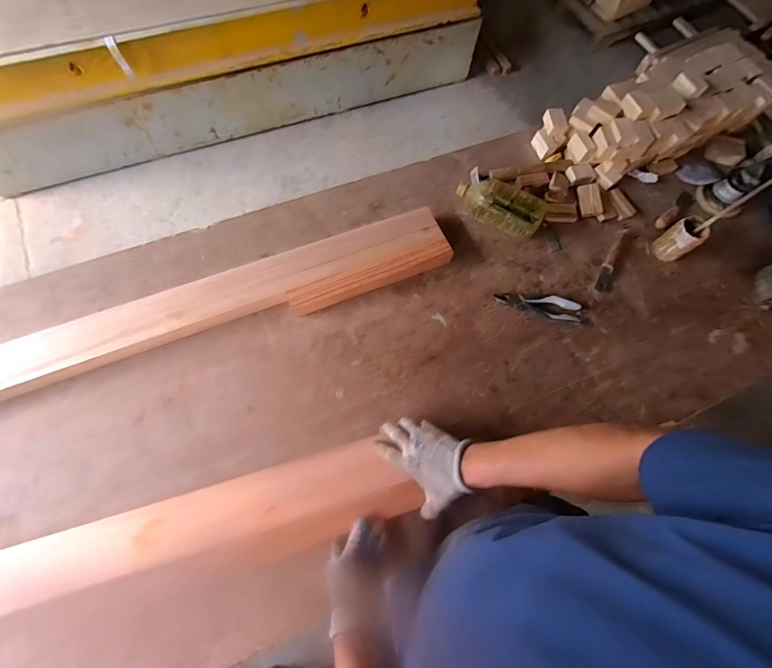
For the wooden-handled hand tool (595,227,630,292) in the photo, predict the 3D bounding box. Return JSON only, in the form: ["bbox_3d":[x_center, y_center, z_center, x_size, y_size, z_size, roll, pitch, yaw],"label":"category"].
[{"bbox_3d":[0.560,-0.192,0.856,0.037,0.035,0.215,27,71,6],"label":"wooden-handled hand tool"}]

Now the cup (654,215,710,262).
[{"bbox_3d":[0.707,-0.225,0.838,0.069,0.097,0.065,1,71,-3],"label":"cup"}]

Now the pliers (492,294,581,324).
[{"bbox_3d":[0.350,-0.068,0.800,0.194,0.017,0.049,16,71,2],"label":"pliers"}]

